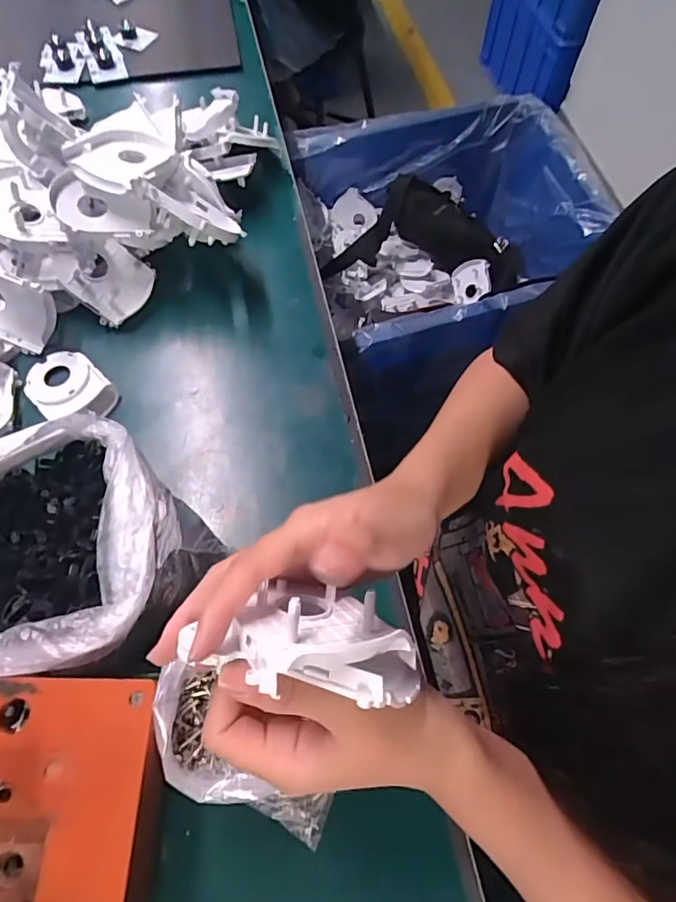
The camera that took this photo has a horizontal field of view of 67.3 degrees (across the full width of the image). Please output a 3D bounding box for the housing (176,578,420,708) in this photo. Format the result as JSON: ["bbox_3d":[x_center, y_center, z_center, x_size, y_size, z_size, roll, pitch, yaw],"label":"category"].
[{"bbox_3d":[-0.014,0.077,0.216,0.095,0.052,0.045,5,66,2],"label":"housing"}]

